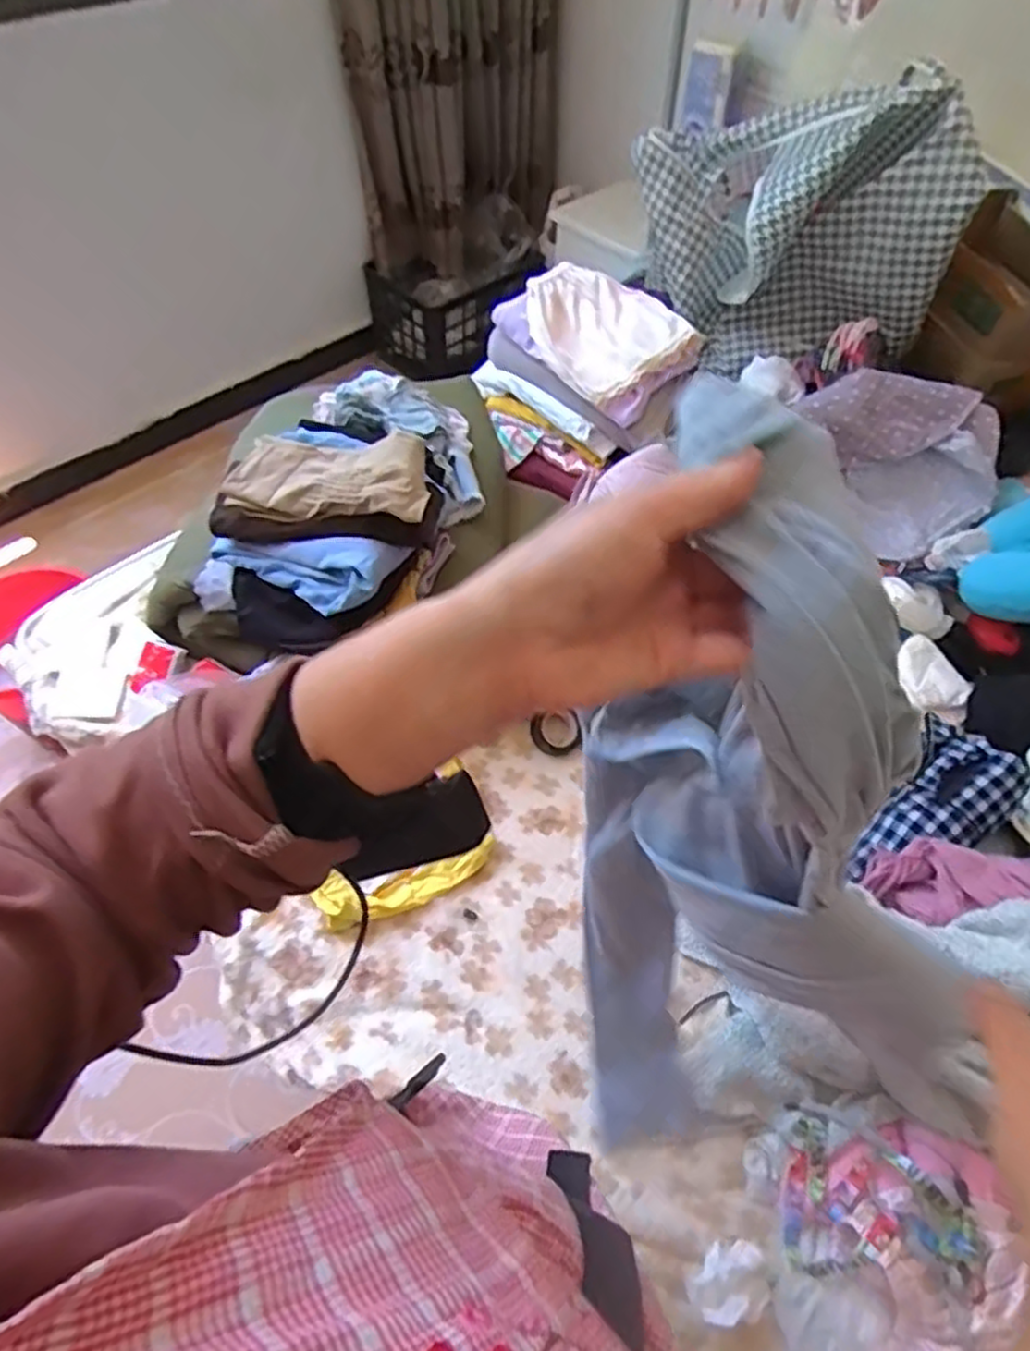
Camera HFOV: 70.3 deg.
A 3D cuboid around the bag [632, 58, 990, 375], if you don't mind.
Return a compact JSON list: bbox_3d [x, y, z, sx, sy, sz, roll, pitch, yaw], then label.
[{"bbox_3d":[0.473,-0.774,1.270,0.530,0.407,0.228,28,59,16],"label":"bag"}]

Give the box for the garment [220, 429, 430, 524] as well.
[{"bbox_3d":[-0.223,-0.250,0.905,0.250,0.058,0.124,11,56,5],"label":"garment"}]

